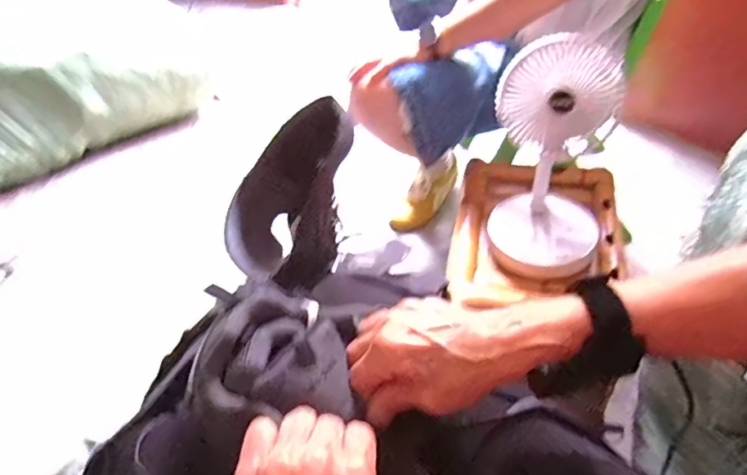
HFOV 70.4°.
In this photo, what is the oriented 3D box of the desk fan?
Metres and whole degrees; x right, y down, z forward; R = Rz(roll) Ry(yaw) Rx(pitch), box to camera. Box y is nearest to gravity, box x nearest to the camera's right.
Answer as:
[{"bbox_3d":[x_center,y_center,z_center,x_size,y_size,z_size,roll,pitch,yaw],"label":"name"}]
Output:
[{"bbox_3d":[0.253,-0.104,0.756,0.169,0.290,0.164,11,46,17],"label":"desk fan"}]

